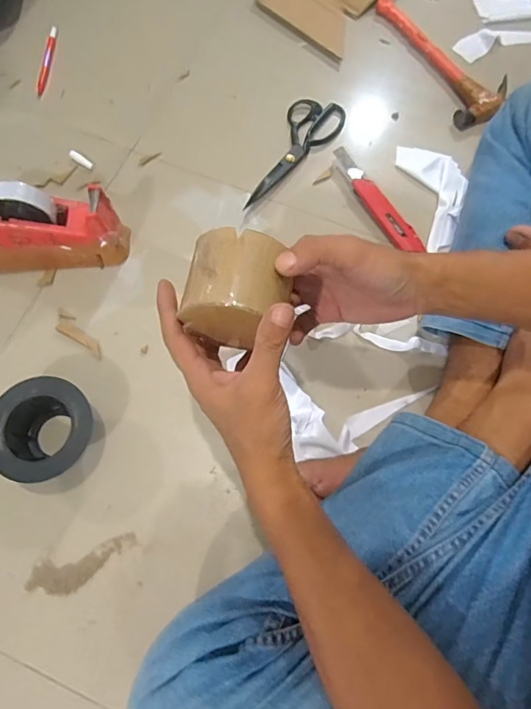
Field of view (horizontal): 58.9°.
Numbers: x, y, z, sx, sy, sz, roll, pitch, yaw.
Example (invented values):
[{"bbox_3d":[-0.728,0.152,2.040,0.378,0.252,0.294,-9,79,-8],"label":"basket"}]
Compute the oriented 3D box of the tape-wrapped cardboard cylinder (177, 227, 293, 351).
[{"bbox_3d":[-0.022,-0.048,0.375,0.072,0.074,0.073,12,71,5],"label":"tape-wrapped cardboard cylinder"}]

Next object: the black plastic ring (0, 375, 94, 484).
[{"bbox_3d":[-0.238,0.083,0.511,0.103,0.058,0.104,0,71,1],"label":"black plastic ring"}]

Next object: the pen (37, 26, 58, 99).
[{"bbox_3d":[-0.334,-0.448,0.717,0.014,0.011,0.126,2,71,1],"label":"pen"}]

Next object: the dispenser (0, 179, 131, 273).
[{"bbox_3d":[-0.273,-0.150,0.559,0.187,0.111,0.070,1,71,1],"label":"dispenser"}]

